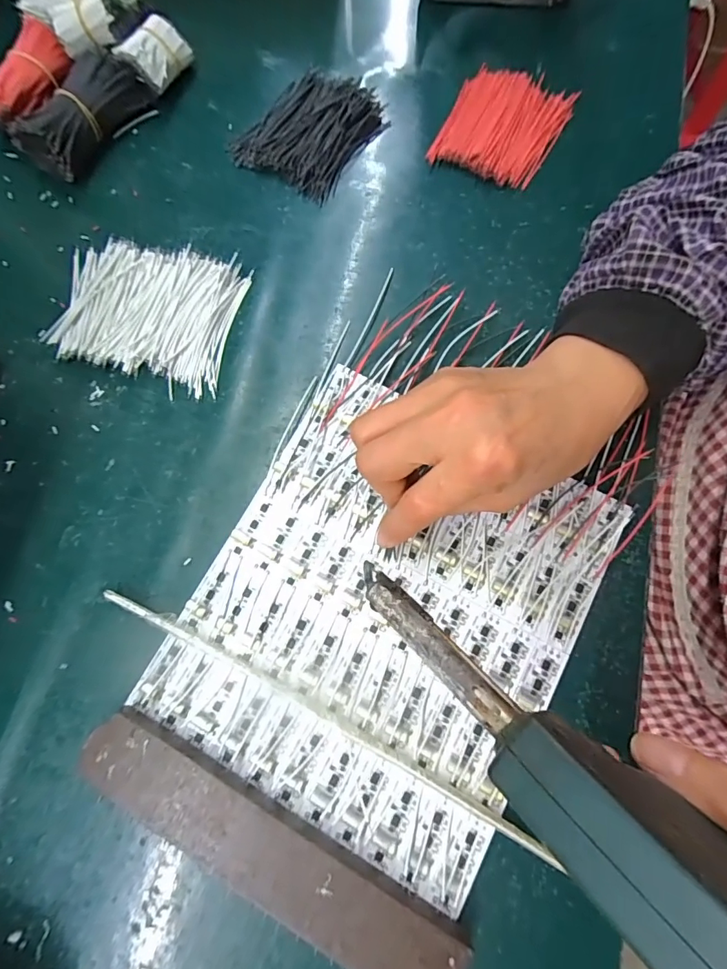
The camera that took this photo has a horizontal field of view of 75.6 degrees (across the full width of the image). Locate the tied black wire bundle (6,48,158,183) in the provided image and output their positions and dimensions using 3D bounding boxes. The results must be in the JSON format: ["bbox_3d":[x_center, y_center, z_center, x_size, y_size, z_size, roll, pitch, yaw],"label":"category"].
[{"bbox_3d":[-0.202,-0.269,0.338,0.032,0.038,0.098,34,78,9],"label":"tied black wire bundle"}]

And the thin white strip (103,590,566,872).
[{"bbox_3d":[-0.022,0.121,0.244,0.261,0.009,0.009,27,77,8],"label":"thin white strip"}]

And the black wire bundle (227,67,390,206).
[{"bbox_3d":[-0.039,-0.265,0.346,0.084,0.017,0.097,33,78,9],"label":"black wire bundle"}]

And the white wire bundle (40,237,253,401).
[{"bbox_3d":[-0.146,-0.117,0.312,0.120,0.010,0.095,11,75,4],"label":"white wire bundle"}]

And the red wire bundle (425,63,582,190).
[{"bbox_3d":[0.103,-0.265,0.345,0.082,0.016,0.090,23,76,7],"label":"red wire bundle"}]

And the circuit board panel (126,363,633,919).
[{"bbox_3d":[0.013,0.066,0.261,0.194,0.008,0.221,27,77,8],"label":"circuit board panel"}]

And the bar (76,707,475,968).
[{"bbox_3d":[-0.046,0.175,0.224,0.197,0.018,0.036,28,77,8],"label":"bar"}]

